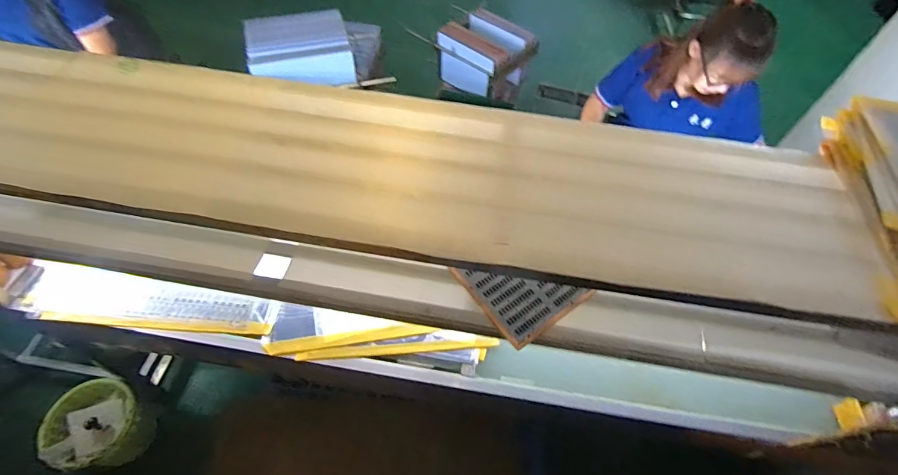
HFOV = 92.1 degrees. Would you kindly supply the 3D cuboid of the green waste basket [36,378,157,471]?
[{"bbox_3d":[-1.137,0.622,1.424,0.248,0.266,0.251,34,60,18],"label":"green waste basket"}]

